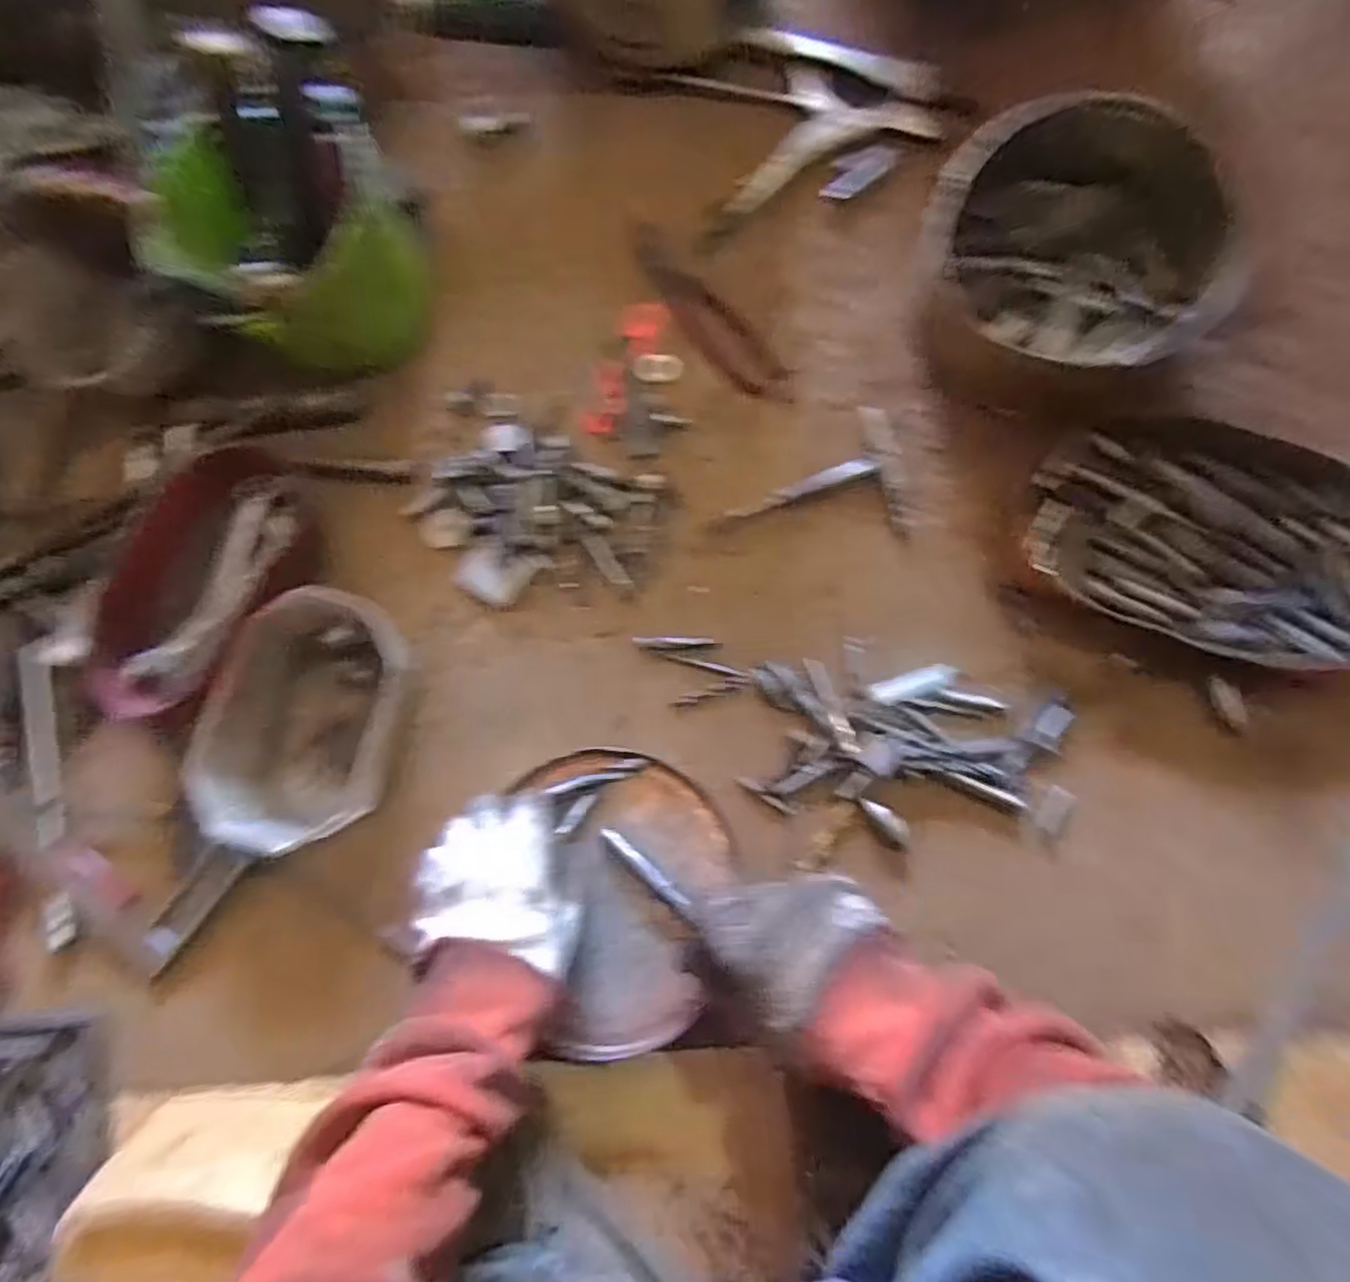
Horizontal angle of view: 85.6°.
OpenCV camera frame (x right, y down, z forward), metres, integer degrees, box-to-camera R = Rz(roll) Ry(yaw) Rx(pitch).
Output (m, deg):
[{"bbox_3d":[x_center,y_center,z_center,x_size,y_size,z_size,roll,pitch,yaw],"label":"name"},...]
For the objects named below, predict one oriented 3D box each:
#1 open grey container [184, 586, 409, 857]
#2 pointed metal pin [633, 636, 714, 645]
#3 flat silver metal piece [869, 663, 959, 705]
[{"bbox_3d":[-0.273,0.058,0.542,0.128,0.068,0.188,13,87,4],"label":"open grey container"},{"bbox_3d":[-0.002,0.000,0.569,0.062,0.004,0.007,2,83,4],"label":"pointed metal pin"},{"bbox_3d":[0.175,0.032,0.532,0.065,0.012,0.018,-18,85,2],"label":"flat silver metal piece"}]

